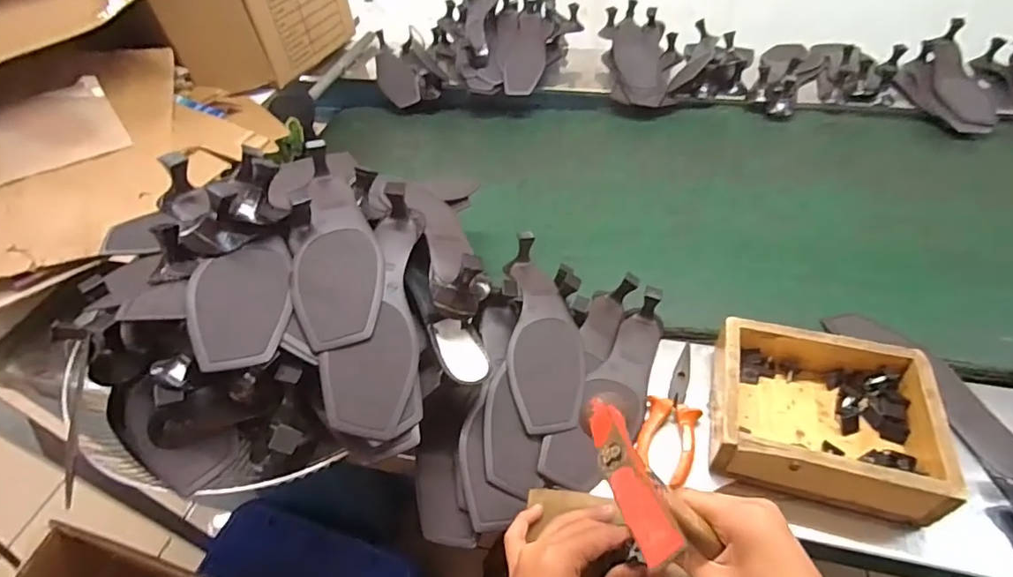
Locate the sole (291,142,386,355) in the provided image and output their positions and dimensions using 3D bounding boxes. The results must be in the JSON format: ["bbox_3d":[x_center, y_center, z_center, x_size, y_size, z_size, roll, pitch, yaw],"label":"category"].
[{"bbox_3d":[-0.174,-0.053,0.508,0.083,0.054,0.248,-17,47,-10],"label":"sole"}]

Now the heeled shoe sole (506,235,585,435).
[{"bbox_3d":[0.041,0.041,0.566,0.078,0.043,0.234,-4,46,2],"label":"heeled shoe sole"}]

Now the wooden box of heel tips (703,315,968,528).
[{"bbox_3d":[0.294,0.114,0.483,0.175,0.065,0.154,10,48,14],"label":"wooden box of heel tips"}]

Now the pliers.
[{"bbox_3d":[0.168,0.125,0.517,0.050,0.025,0.147,13,49,17],"label":"pliers"}]

